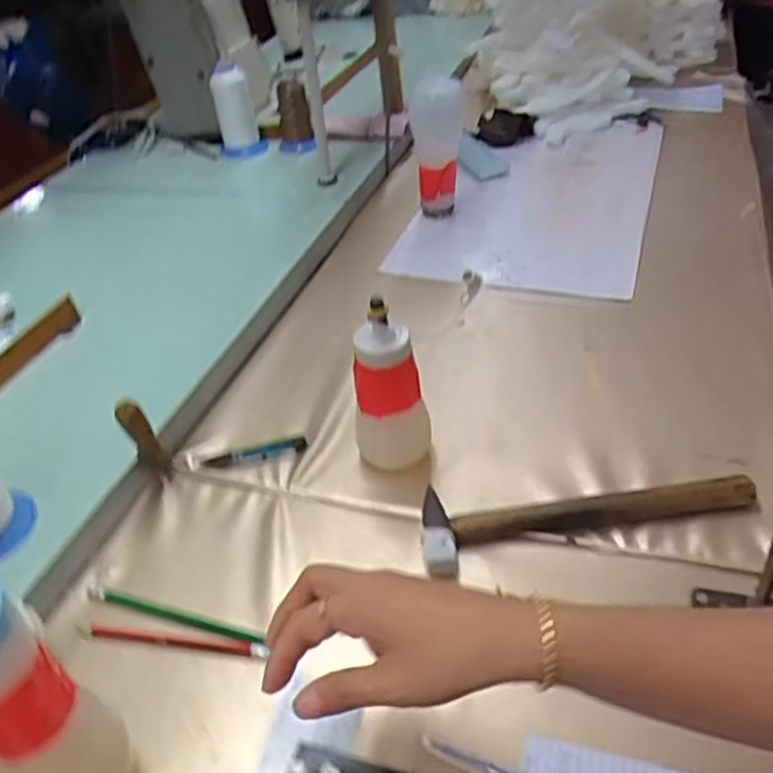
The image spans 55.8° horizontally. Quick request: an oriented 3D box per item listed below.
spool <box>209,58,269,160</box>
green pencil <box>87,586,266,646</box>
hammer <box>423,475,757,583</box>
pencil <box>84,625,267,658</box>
[{"bbox_3d":[-0.237,-0.435,1.158,0.075,0.137,0.087,-12,35,-8],"label":"spool"},{"bbox_3d":[-0.155,0.167,0.532,0.148,0.005,0.011,8,40,18],"label":"green pencil"},{"bbox_3d":[0.150,0.095,0.561,0.250,0.023,0.077,-9,38,-4],"label":"hammer"},{"bbox_3d":[-0.153,0.179,0.516,0.136,0.006,0.011,3,39,12],"label":"pencil"}]

